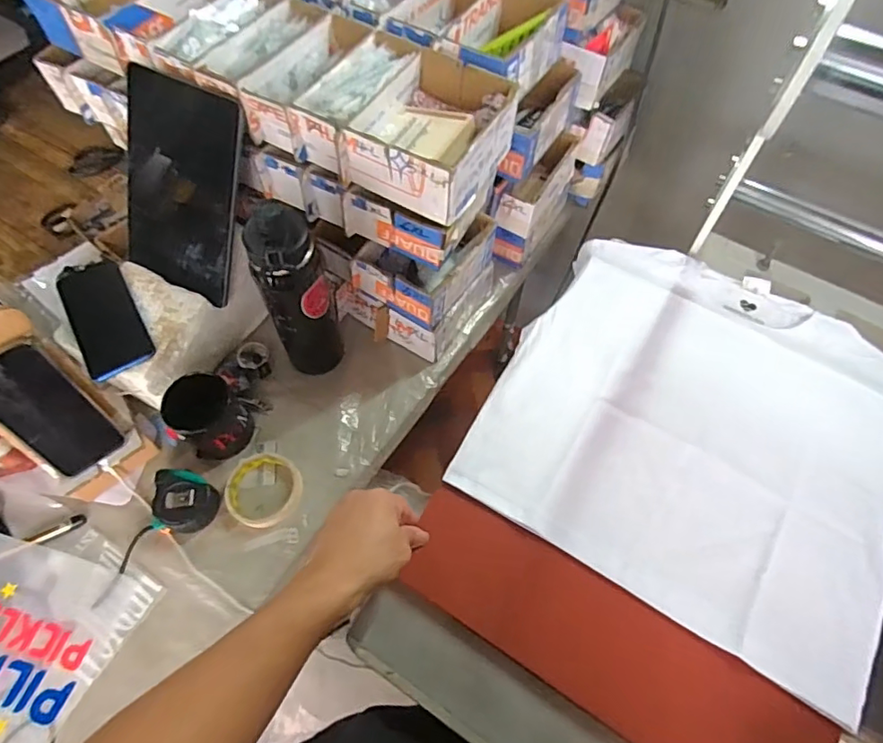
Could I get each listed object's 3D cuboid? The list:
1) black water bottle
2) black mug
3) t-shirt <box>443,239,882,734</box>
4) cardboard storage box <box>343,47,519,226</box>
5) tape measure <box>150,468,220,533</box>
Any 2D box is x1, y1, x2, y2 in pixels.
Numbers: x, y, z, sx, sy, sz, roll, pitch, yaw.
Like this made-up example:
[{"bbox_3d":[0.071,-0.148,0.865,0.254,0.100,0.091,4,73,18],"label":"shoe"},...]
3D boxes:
[{"bbox_3d":[-0.176,-0.097,0.689,0.089,0.275,0.097,-16,63,-9],"label":"black water bottle"},{"bbox_3d":[-0.297,0.059,0.701,0.079,0.097,0.073,0,61,-1],"label":"black mug"},{"bbox_3d":[0.293,0.045,0.610,0.417,0.012,0.433,29,65,14],"label":"t-shirt"},{"bbox_3d":[-0.009,-0.266,0.614,0.135,0.070,0.165,28,65,14],"label":"cardboard storage box"},{"bbox_3d":[-0.321,0.159,0.677,0.075,0.045,0.073,1,61,0],"label":"tape measure"}]

